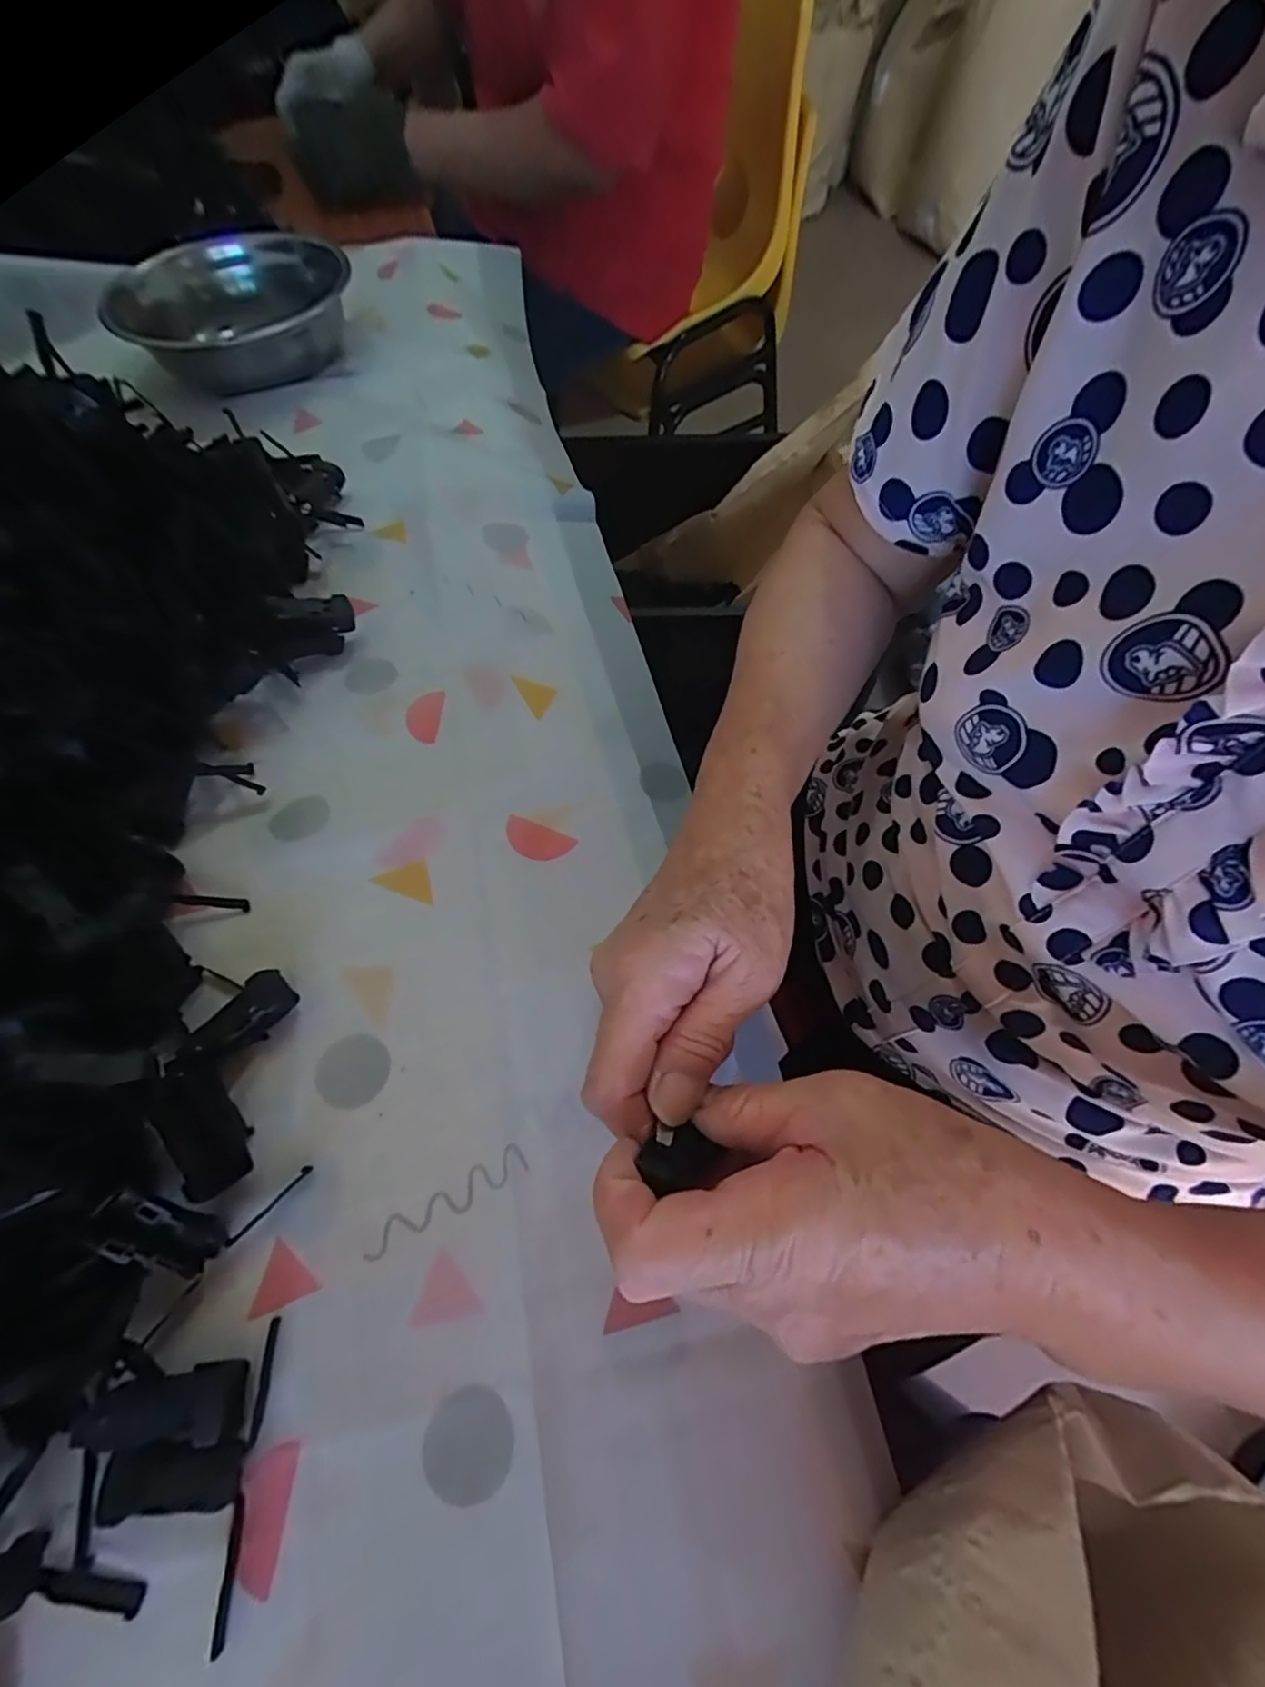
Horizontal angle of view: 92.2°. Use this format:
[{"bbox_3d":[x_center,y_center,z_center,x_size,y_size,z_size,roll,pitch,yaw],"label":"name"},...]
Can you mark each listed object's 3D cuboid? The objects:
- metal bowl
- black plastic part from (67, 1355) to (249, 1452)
[{"bbox_3d":[-0.382,-0.517,0.592,0.207,0.054,0.227,0,62,1],"label":"metal bowl"},{"bbox_3d":[-0.166,0.200,0.216,0.050,0.011,0.021,3,61,-15],"label":"black plastic part"}]

